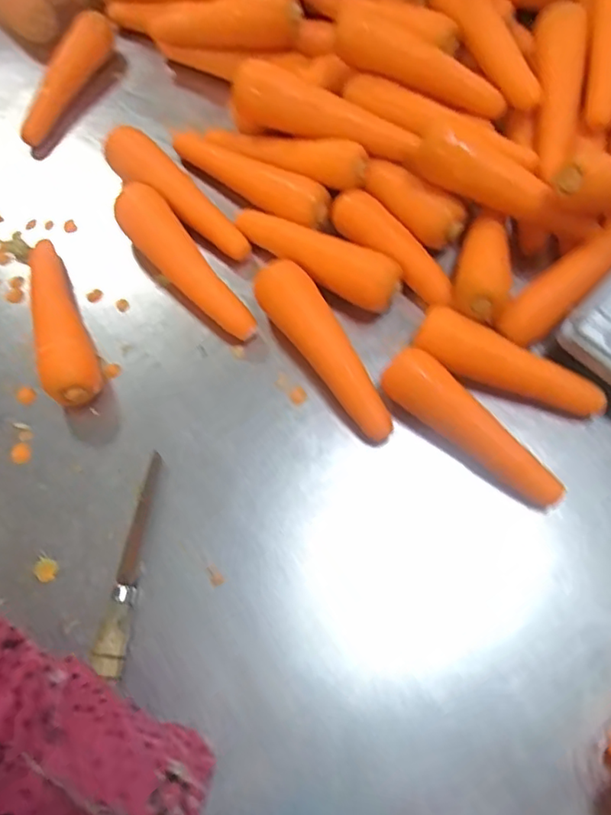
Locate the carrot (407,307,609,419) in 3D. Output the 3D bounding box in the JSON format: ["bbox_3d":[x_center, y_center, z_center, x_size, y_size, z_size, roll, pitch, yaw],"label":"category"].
[{"bbox_3d":[0.174,-0.036,0.488,0.169,0.046,0.041,22,71,9],"label":"carrot"}]

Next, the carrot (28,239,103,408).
[{"bbox_3d":[-0.224,-0.082,0.513,0.043,0.047,0.178,-19,70,-6],"label":"carrot"}]

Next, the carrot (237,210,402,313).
[{"bbox_3d":[0.006,-0.146,0.525,0.174,0.052,0.038,28,72,11],"label":"carrot"}]

